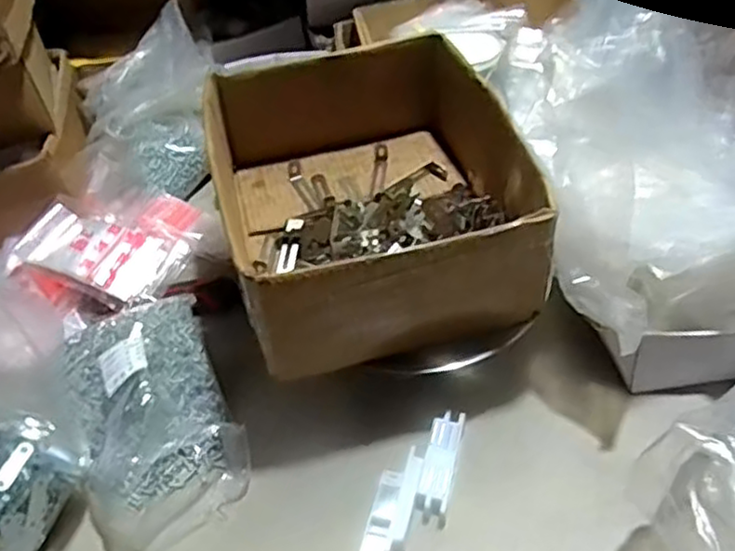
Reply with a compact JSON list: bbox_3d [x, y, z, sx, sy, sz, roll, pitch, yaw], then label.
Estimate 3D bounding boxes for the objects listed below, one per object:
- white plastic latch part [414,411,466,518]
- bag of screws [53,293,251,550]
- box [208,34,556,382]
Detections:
[{"bbox_3d":[0.062,0.158,0.598,0.026,0.026,0.091,8,46,14],"label":"white plastic latch part"},{"bbox_3d":[-0.196,0.113,0.631,0.131,0.086,0.222,-22,47,-15],"label":"bag of screws"},{"bbox_3d":[-0.001,-0.083,0.677,0.254,0.124,0.318,-12,45,-6],"label":"box"}]

